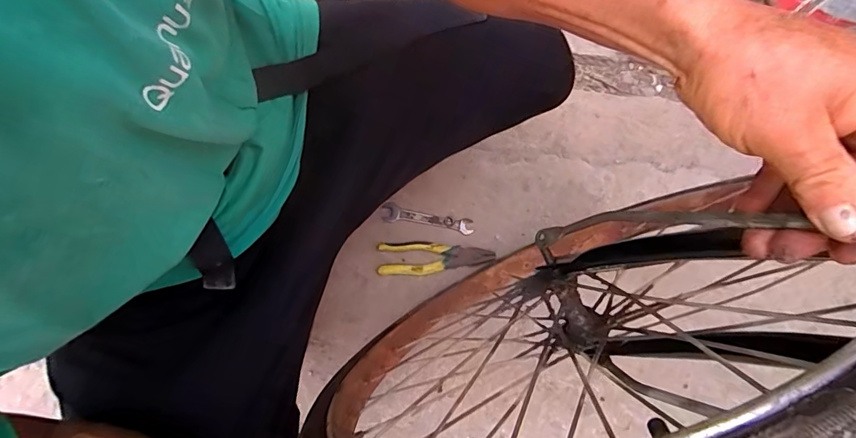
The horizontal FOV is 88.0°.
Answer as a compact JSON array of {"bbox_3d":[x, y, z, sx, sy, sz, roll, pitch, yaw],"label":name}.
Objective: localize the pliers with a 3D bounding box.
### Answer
[{"bbox_3d":[0.013,0.069,0.756,0.194,0.015,0.055,1,76,1],"label":"pliers"}]

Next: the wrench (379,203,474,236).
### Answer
[{"bbox_3d":[-0.001,0.002,0.784,0.155,0.007,0.032,11,76,4],"label":"wrench"}]

